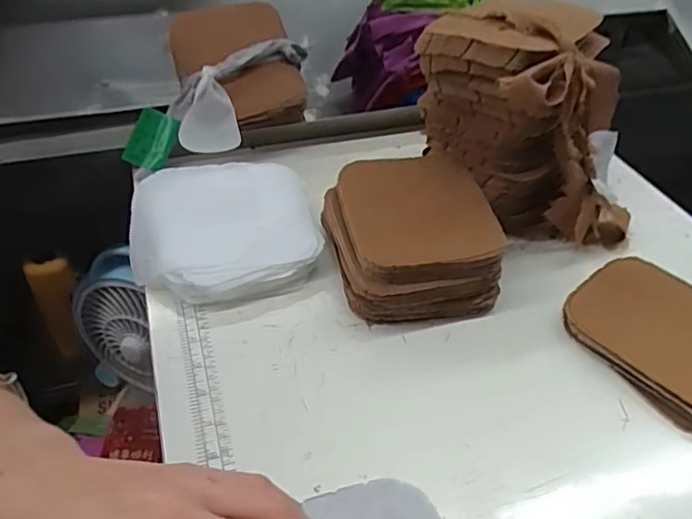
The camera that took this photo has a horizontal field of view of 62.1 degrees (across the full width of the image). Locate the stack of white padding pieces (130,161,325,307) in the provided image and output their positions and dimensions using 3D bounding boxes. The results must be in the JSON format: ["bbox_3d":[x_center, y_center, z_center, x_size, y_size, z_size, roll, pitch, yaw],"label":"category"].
[{"bbox_3d":[-0.112,-0.037,0.515,0.152,0.030,0.169,-12,44,-14],"label":"stack of white padding pieces"}]

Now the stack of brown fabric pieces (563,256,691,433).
[{"bbox_3d":[0.252,0.061,0.445,0.118,0.023,0.145,-24,48,-25],"label":"stack of brown fabric pieces"}]

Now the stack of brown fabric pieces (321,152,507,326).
[{"bbox_3d":[0.053,-0.026,0.494,0.130,0.059,0.159,-8,43,-10],"label":"stack of brown fabric pieces"}]

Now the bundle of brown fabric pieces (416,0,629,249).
[{"bbox_3d":[0.163,-0.119,0.517,0.202,0.165,0.142,3,42,1],"label":"bundle of brown fabric pieces"}]

